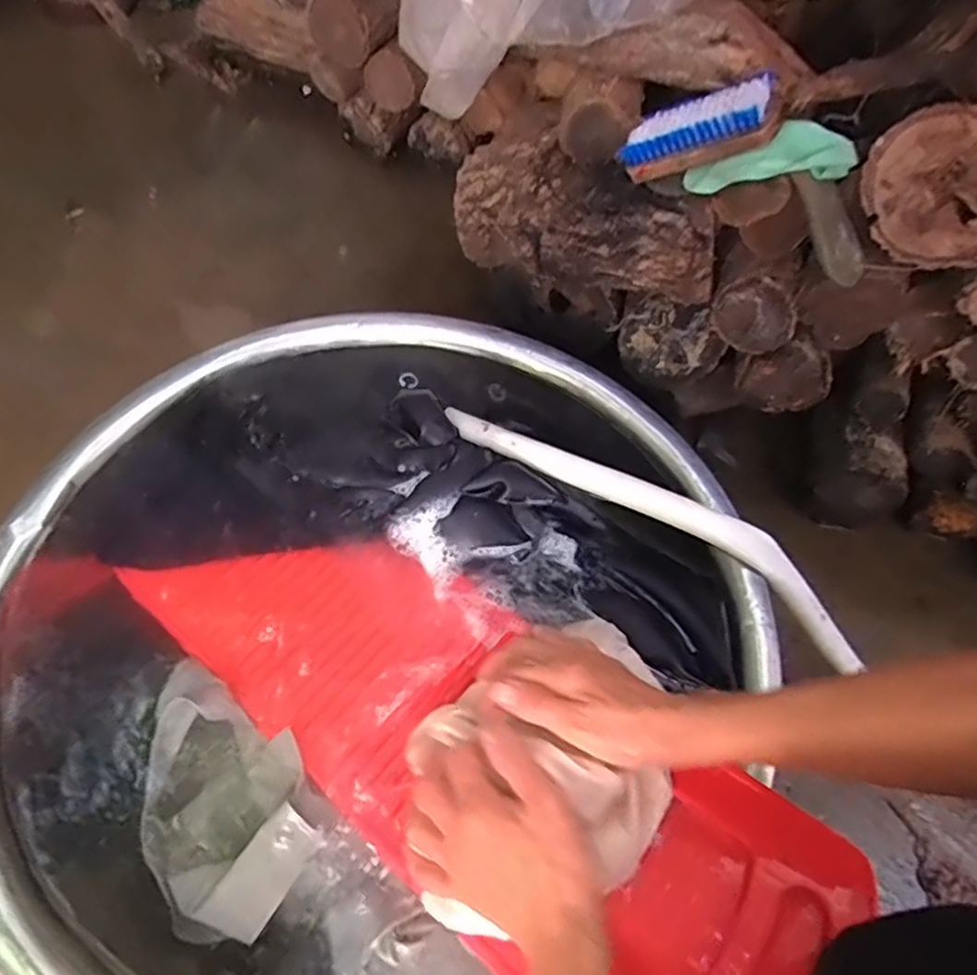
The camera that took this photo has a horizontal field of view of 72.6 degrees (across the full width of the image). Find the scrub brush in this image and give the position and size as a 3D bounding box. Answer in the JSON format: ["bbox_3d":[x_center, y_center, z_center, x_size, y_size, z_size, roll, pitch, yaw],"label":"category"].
[{"bbox_3d":[0.182,-0.309,0.578,0.132,0.043,0.049,-3,51,36],"label":"scrub brush"}]

